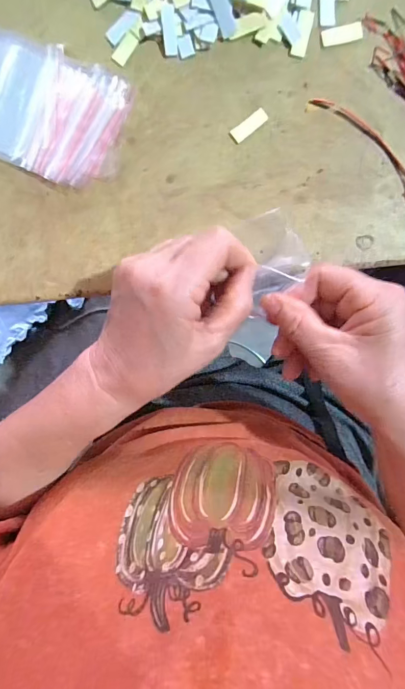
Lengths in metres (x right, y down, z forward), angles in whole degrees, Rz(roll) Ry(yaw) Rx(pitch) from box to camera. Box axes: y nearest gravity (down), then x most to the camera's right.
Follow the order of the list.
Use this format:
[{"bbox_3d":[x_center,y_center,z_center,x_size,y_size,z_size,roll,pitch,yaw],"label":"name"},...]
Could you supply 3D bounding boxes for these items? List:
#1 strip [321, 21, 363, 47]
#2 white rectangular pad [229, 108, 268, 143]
[{"bbox_3d":[0.099,-0.219,0.252,0.028,0.004,0.011,-12,96,2],"label":"strip"},{"bbox_3d":[0.034,-0.159,0.260,0.028,0.004,0.010,-37,95,5],"label":"white rectangular pad"}]

